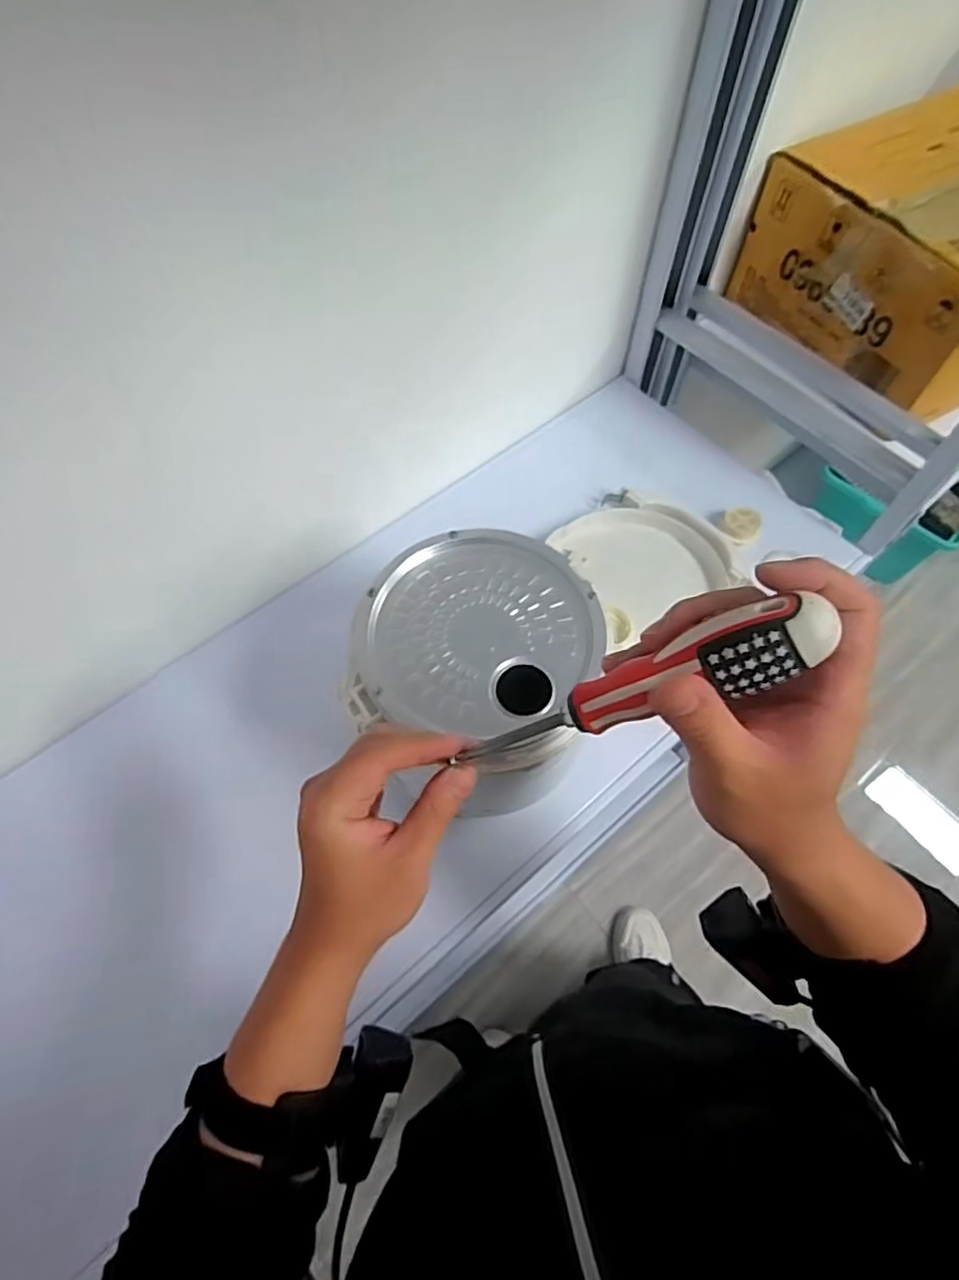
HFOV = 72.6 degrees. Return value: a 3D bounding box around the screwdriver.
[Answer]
[{"bbox_3d":[0.066,0.023,0.291,0.169,0.025,0.029,-26,57,33],"label":"screwdriver"}]

